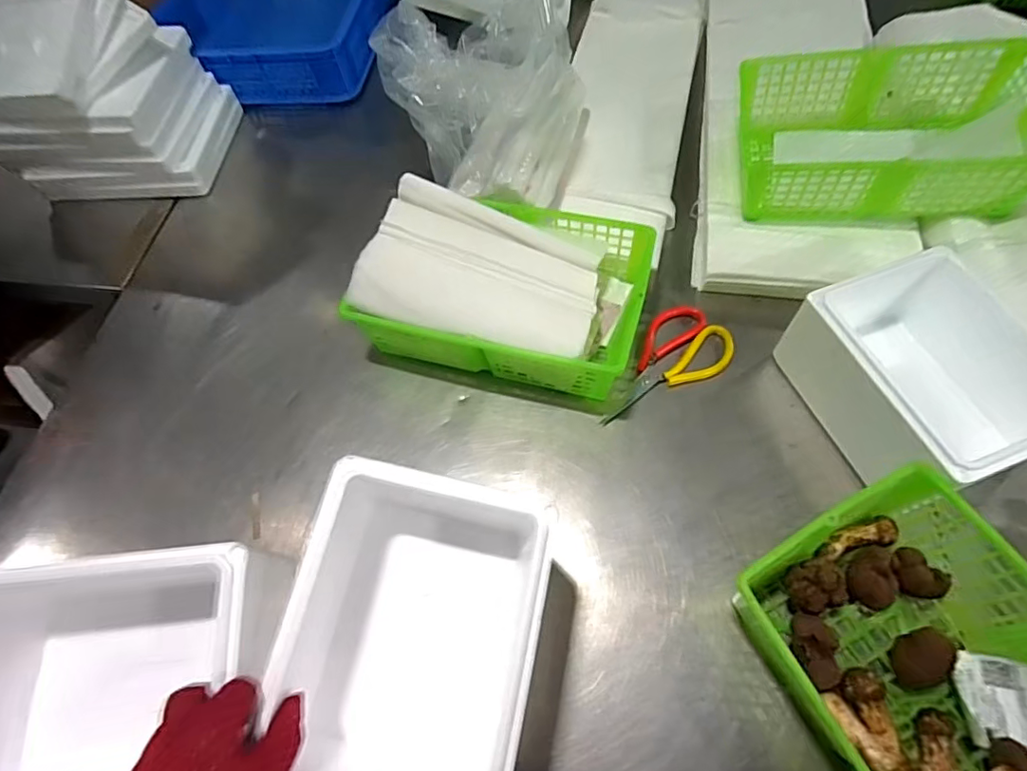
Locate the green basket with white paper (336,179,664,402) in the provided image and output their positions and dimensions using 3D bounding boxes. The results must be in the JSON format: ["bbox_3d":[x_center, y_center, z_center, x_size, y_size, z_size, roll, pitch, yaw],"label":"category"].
[{"bbox_3d":[-0.009,-0.122,0.703,0.339,0.151,0.217,12,63,11],"label":"green basket with white paper"}]

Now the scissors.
[{"bbox_3d":[0.183,-0.035,0.701,0.187,0.033,0.099,-23,62,-6],"label":"scissors"}]

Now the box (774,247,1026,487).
[{"bbox_3d":[0.440,-0.001,0.599,0.166,0.138,0.224,-21,62,-6],"label":"box"}]

